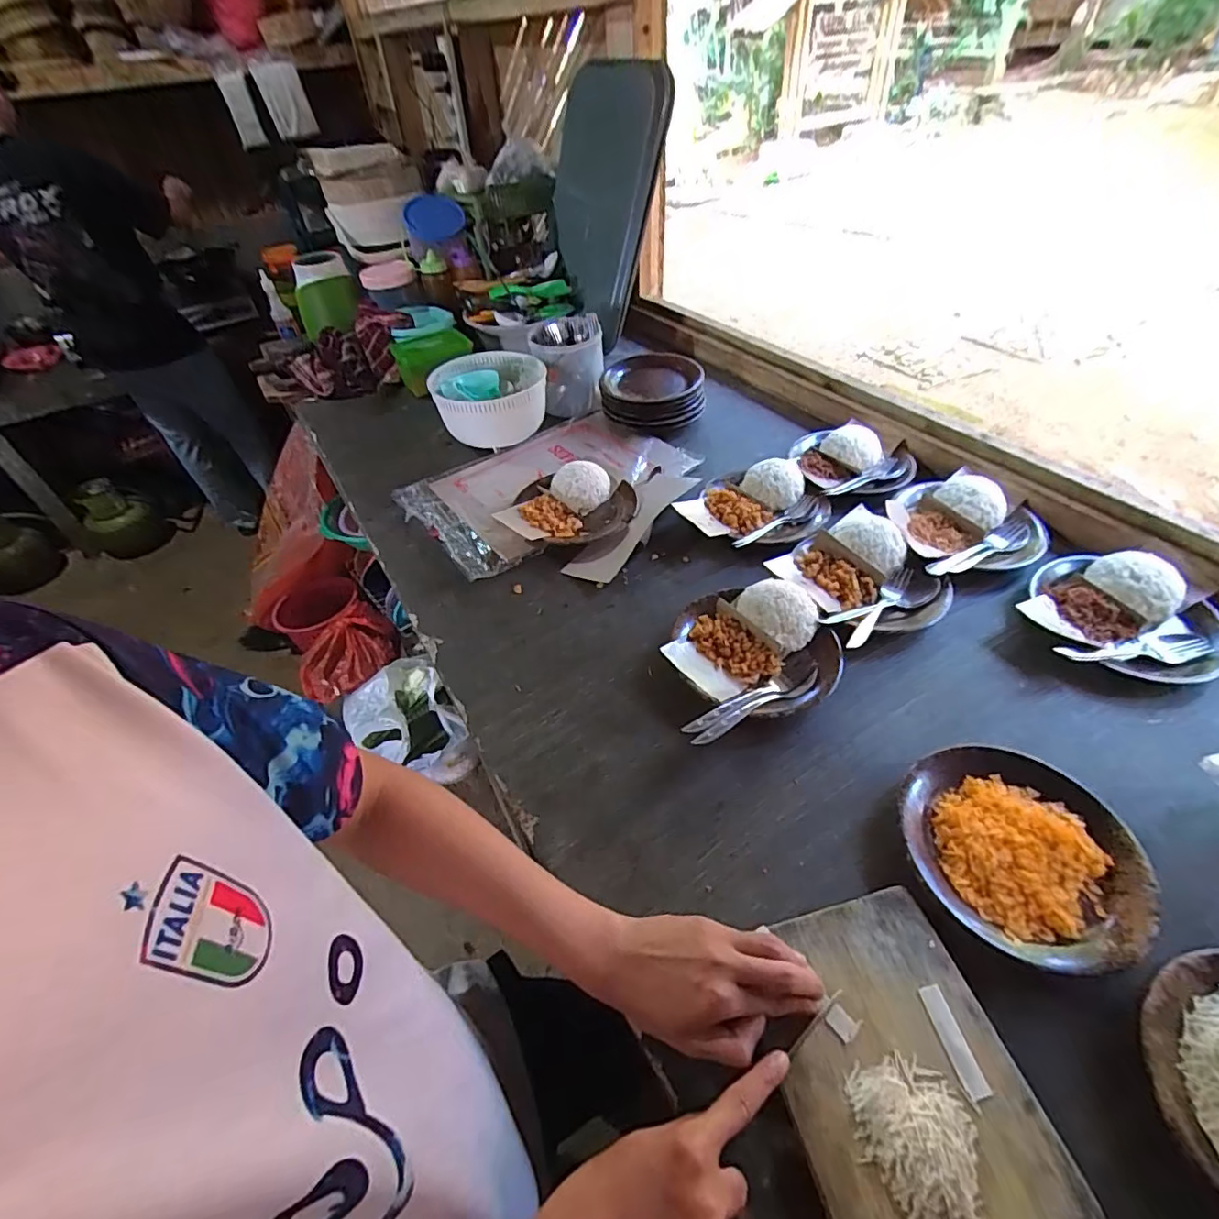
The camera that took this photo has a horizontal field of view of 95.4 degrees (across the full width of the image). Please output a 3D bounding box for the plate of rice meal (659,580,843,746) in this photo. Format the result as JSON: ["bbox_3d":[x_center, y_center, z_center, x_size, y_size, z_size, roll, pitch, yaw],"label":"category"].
[{"bbox_3d":[0.154,0.045,0.635,0.207,0.058,0.178,-19,48,-12],"label":"plate of rice meal"}]

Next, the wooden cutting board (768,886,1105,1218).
[{"bbox_3d":[0.213,0.356,0.351,0.155,0.020,0.308,-13,47,-6],"label":"wooden cutting board"}]

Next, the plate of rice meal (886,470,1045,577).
[{"bbox_3d":[0.477,-0.126,0.762,0.195,0.045,0.185,-3,47,3],"label":"plate of rice meal"}]

